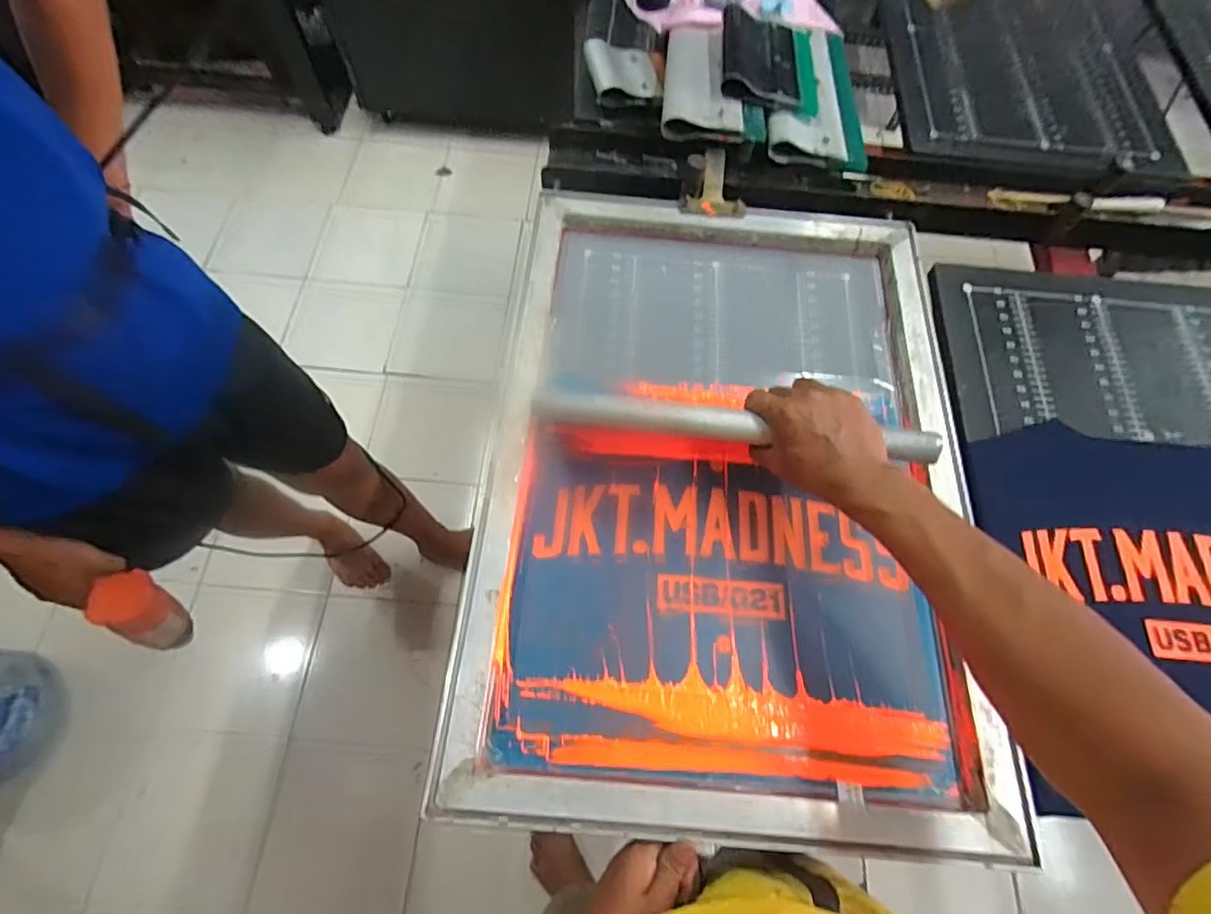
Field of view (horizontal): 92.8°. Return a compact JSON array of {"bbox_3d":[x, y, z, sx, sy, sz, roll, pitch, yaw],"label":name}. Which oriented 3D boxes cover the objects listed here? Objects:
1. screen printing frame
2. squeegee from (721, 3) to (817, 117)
[{"bbox_3d":[0.121,0.002,0.579,0.450,0.048,0.642,6,66,0],"label":"screen printing frame"},{"bbox_3d":[0.221,-0.539,0.773,0.132,0.037,0.210,11,68,-3],"label":"squeegee"}]

